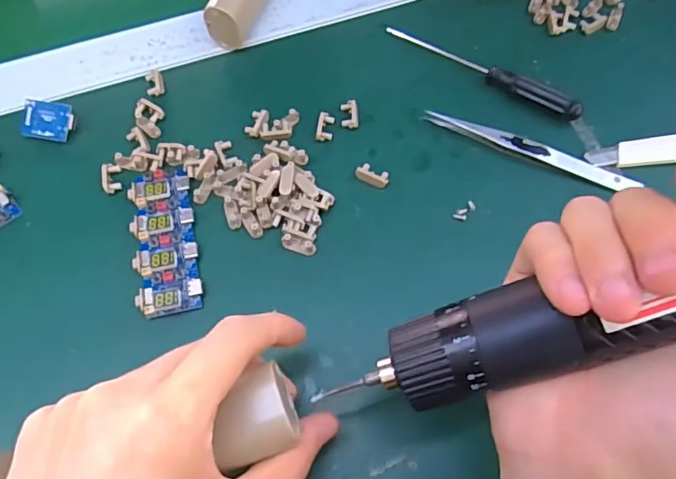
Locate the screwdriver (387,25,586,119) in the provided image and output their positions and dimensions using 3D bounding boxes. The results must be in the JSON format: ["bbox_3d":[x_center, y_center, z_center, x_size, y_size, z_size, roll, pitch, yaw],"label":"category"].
[{"bbox_3d":[0.091,-0.110,0.333,0.133,0.010,0.012,35,69,15],"label":"screwdriver"}]

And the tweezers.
[{"bbox_3d":[0.112,-0.054,0.308,0.123,0.005,0.012,24,67,11],"label":"tweezers"}]

